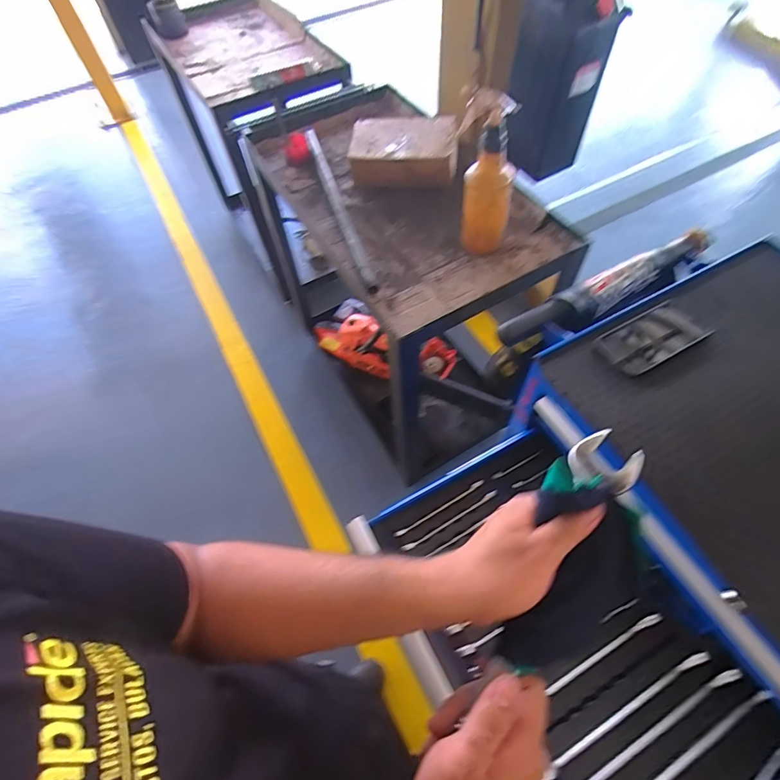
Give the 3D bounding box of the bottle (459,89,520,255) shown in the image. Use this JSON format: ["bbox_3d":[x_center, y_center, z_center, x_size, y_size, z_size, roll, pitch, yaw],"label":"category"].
[{"bbox_3d":[0.176,-0.381,0.818,0.105,0.284,0.071,11,60,9],"label":"bottle"}]

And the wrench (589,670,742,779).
[{"bbox_3d":[0.291,0.397,0.494,0.274,0.012,0.019,-25,61,-11],"label":"wrench"}]

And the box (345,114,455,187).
[{"bbox_3d":[0.035,-0.578,1.063,0.251,0.088,0.151,6,59,7],"label":"box"}]

